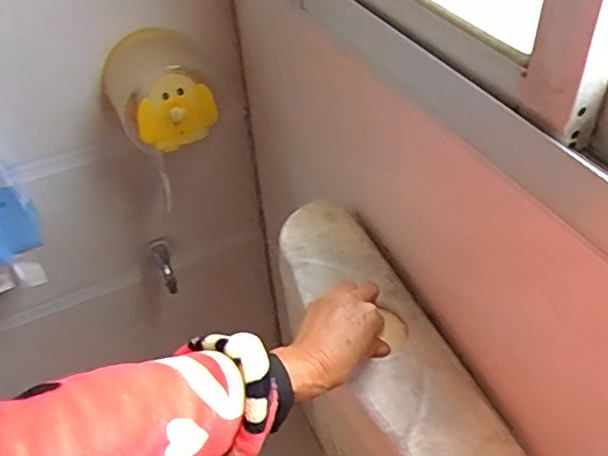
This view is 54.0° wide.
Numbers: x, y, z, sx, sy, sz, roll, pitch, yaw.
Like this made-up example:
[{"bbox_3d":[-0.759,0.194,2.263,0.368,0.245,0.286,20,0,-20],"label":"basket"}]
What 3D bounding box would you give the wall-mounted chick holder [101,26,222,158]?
[{"bbox_3d":[-0.220,-0.206,0.893,0.148,0.123,0.147,-17,47,-9],"label":"wall-mounted chick holder"}]

